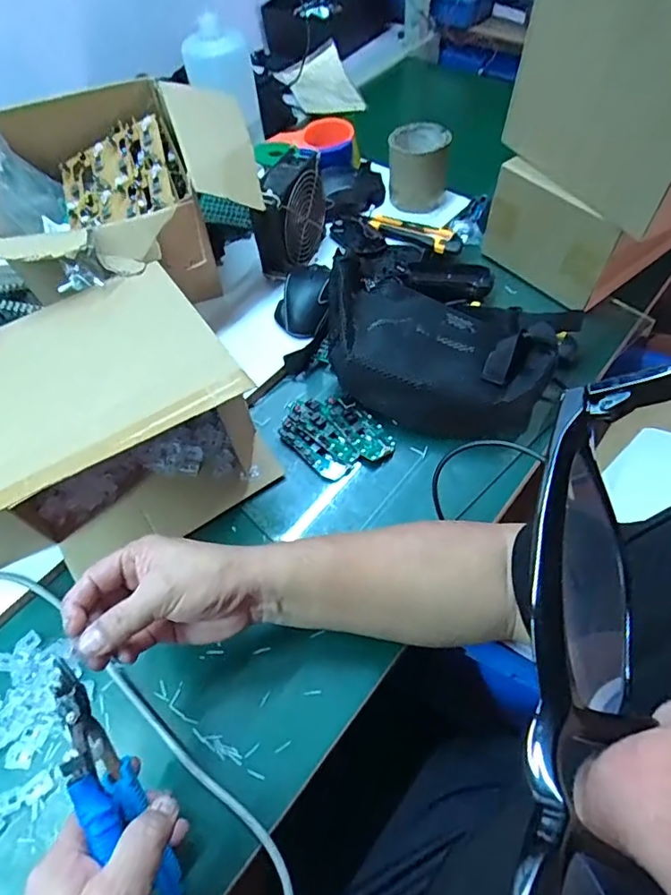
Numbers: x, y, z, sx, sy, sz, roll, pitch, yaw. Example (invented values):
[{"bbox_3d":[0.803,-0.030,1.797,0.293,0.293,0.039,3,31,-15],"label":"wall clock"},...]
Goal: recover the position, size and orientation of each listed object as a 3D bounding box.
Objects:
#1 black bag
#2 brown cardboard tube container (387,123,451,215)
[{"bbox_3d":[0.109,-0.110,0.571,0.243,0.079,0.166,12,61,8],"label":"black bag"},{"bbox_3d":[0.118,-0.405,0.749,0.081,0.092,0.086,0,61,1],"label":"brown cardboard tube container"}]

